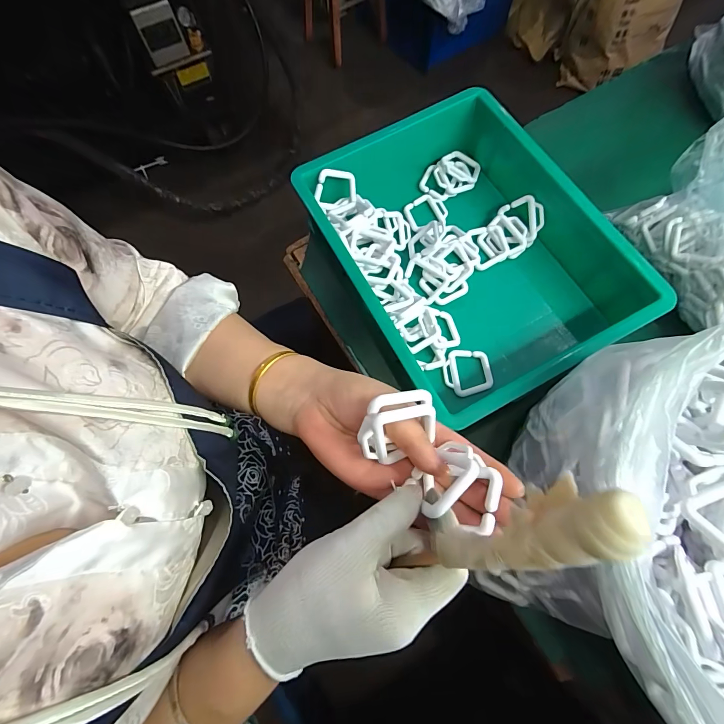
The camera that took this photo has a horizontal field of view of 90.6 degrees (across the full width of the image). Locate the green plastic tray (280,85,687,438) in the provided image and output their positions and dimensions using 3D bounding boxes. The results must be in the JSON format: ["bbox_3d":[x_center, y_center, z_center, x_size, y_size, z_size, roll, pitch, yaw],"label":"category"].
[{"bbox_3d":[0.115,-0.132,0.416,0.270,0.089,0.325,-27,73,-8],"label":"green plastic tray"}]

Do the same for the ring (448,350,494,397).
[{"bbox_3d":[0.122,0.011,0.402,0.045,0.005,0.052,-6,71,-1],"label":"ring"}]

